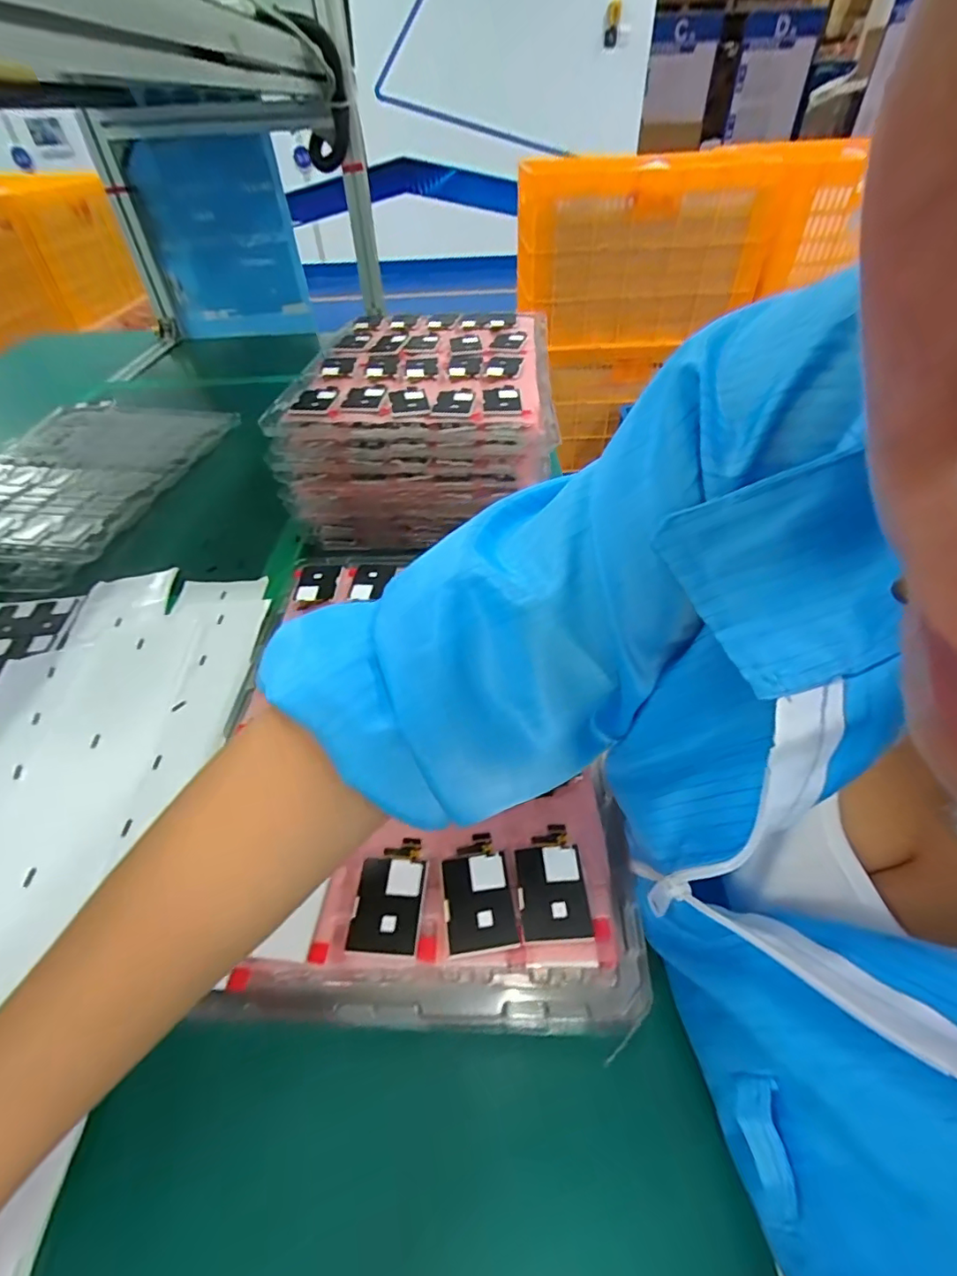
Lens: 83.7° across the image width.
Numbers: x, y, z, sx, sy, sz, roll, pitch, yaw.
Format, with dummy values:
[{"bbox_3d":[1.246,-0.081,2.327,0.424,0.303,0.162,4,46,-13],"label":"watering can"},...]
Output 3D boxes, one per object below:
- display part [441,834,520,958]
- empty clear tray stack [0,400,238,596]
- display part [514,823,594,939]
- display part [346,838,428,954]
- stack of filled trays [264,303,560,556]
[{"bbox_3d":[-0.001,0.132,0.279,0.033,0.004,0.056,-7,44,-5],"label":"display part"},{"bbox_3d":[-0.495,-0.207,0.642,0.272,0.028,0.395,2,44,5],"label":"empty clear tray stack"},{"bbox_3d":[0.038,0.127,0.281,0.034,0.004,0.055,-4,44,-2],"label":"display part"},{"bbox_3d":[-0.046,0.133,0.277,0.034,0.004,0.054,2,52,7],"label":"display part"},{"bbox_3d":[-0.057,-0.243,0.606,0.262,0.138,0.289,1,45,1],"label":"stack of filled trays"}]

